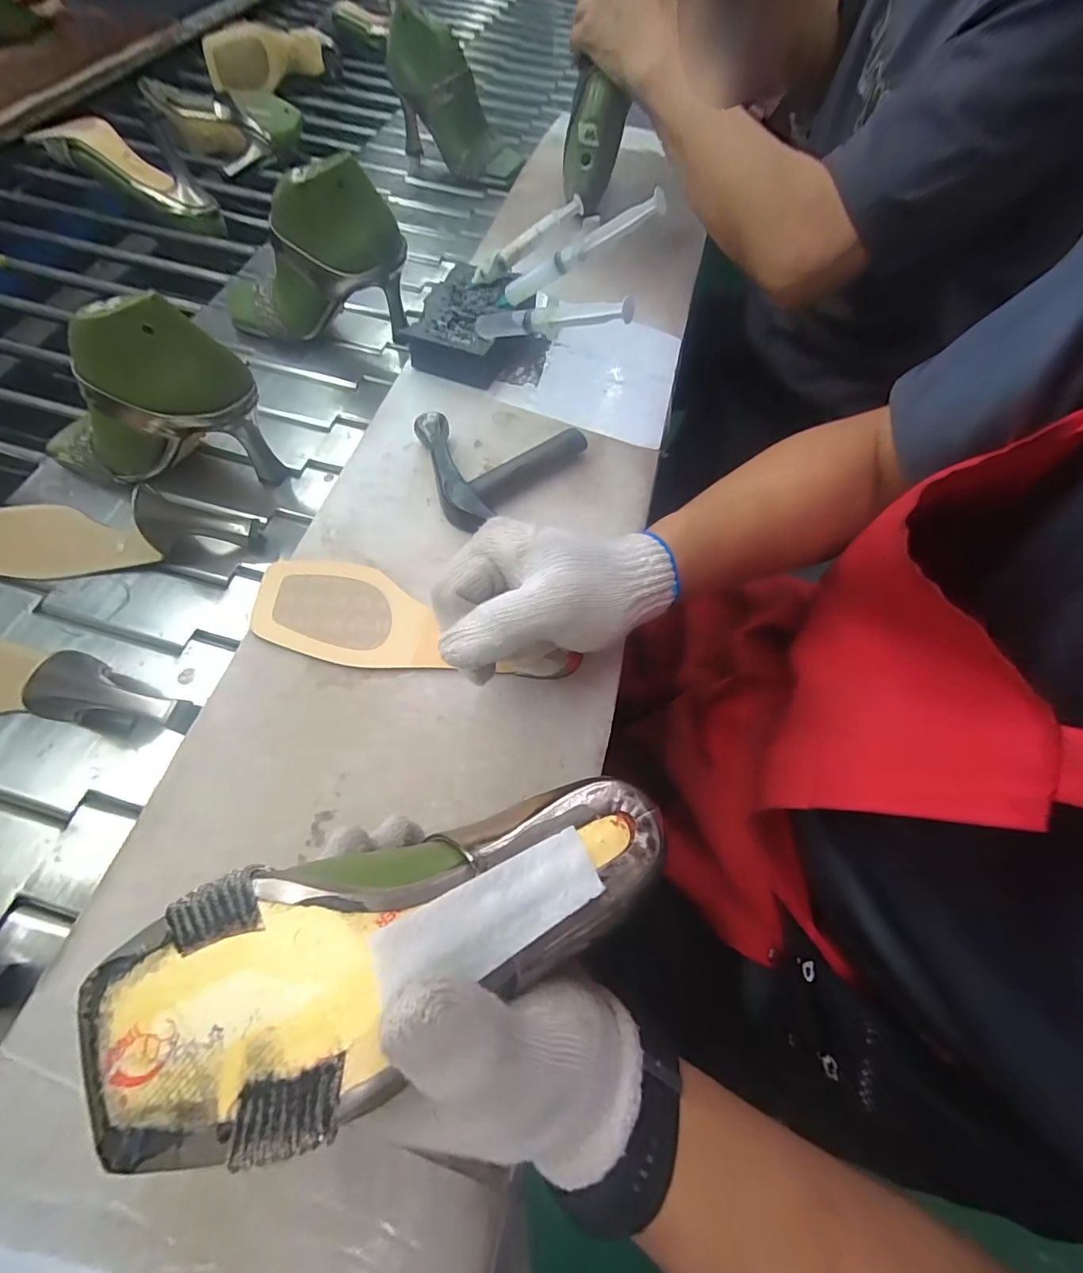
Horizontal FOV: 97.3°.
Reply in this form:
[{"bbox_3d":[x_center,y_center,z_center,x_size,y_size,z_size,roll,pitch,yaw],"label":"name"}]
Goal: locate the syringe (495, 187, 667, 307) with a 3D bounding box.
[{"bbox_3d":[0.020,-0.304,0.384,0.164,0.018,0.019,2,55,42],"label":"syringe"}]

